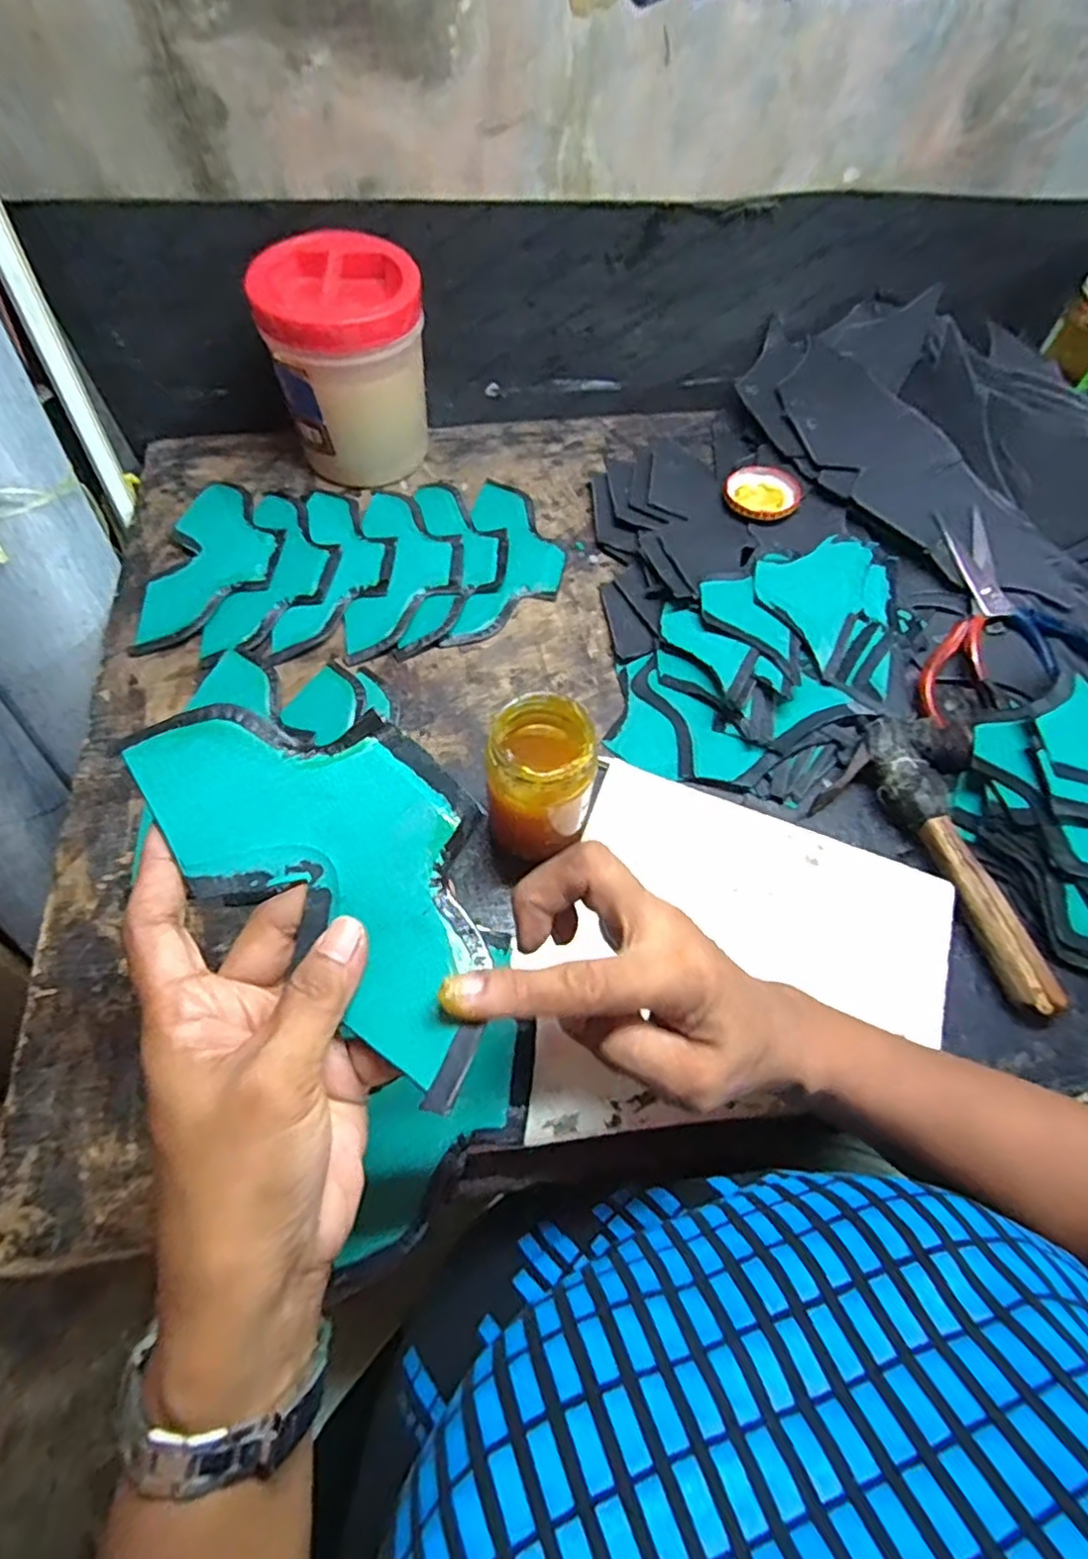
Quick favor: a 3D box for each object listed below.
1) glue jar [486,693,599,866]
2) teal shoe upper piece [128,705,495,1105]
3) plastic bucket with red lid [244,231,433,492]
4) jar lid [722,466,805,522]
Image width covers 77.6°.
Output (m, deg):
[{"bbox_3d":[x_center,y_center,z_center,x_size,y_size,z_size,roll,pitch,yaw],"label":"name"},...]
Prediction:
[{"bbox_3d":[-0.002,0.005,0.389,0.056,0.115,0.063,11,61,4],"label":"glue jar"},{"bbox_3d":[-0.073,0.022,0.246,0.166,0.014,0.087,38,73,9],"label":"teal shoe upper piece"},{"bbox_3d":[-0.154,-0.331,0.545,0.119,0.137,0.110,1,61,-2],"label":"plastic bucket with red lid"},{"bbox_3d":[0.182,-0.239,0.565,0.061,0.011,0.068,23,62,10],"label":"jar lid"}]

